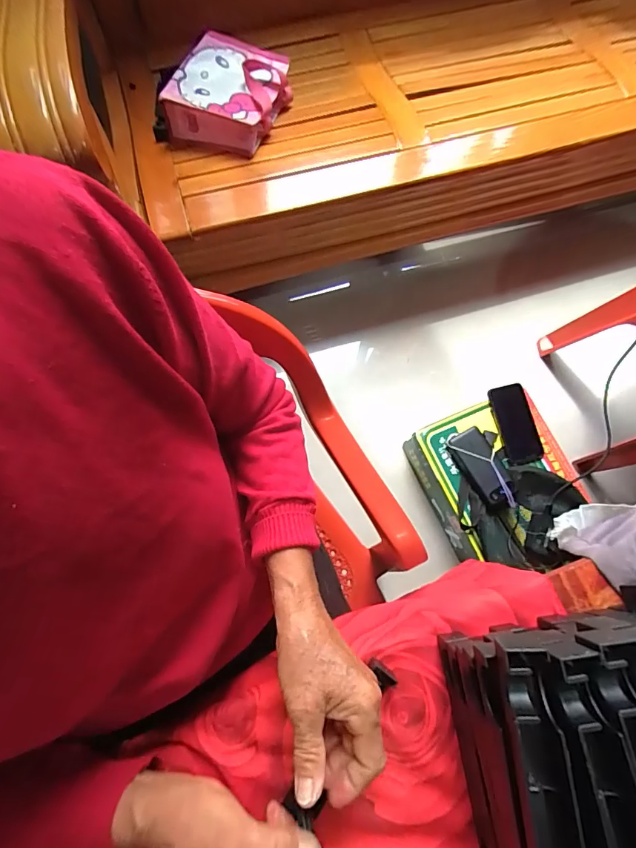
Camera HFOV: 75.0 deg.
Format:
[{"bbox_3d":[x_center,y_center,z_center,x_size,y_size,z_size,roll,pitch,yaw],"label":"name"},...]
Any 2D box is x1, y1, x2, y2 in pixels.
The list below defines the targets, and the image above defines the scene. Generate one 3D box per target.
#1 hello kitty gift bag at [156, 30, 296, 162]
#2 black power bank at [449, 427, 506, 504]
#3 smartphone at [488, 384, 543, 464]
[{"bbox_3d":[-0.177,-0.653,0.819,0.204,0.073,0.250,20,77,4],"label":"hello kitty gift bag"},{"bbox_3d":[0.335,0.083,0.845,0.067,0.023,0.147,-26,78,-7],"label":"black power bank"},{"bbox_3d":[0.424,-0.001,0.890,0.074,0.011,0.166,-16,84,10],"label":"smartphone"}]

